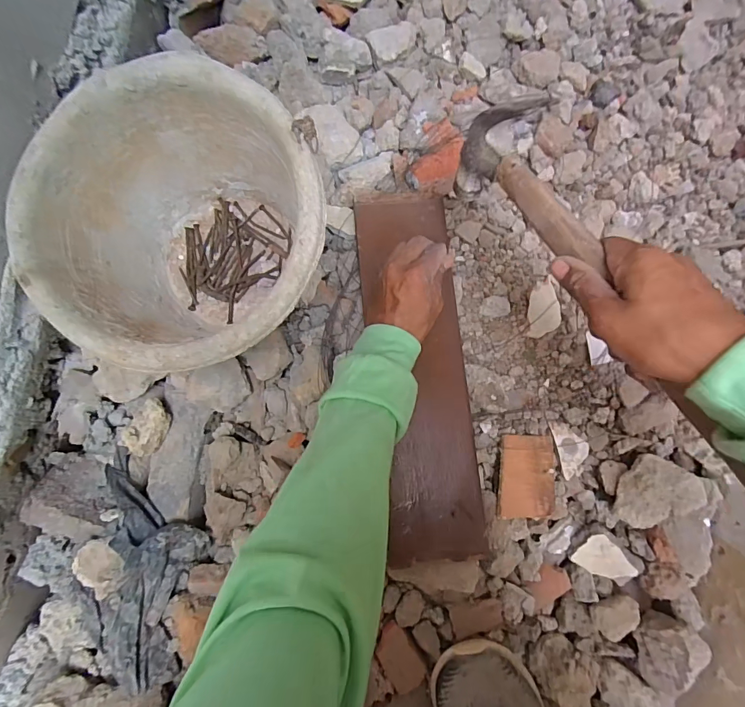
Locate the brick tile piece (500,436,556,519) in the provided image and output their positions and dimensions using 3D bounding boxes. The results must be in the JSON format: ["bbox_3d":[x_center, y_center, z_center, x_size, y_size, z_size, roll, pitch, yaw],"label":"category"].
[{"bbox_3d":[0.174,0.138,0.458,0.063,0.019,0.088,8,82,-3],"label":"brick tile piece"}]

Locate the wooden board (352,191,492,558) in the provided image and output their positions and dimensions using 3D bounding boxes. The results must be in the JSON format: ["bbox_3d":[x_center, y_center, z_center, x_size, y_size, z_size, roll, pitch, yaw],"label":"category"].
[{"bbox_3d":[0.053,0.018,0.449,0.106,0.030,0.399,-7,84,-2],"label":"wooden board"}]

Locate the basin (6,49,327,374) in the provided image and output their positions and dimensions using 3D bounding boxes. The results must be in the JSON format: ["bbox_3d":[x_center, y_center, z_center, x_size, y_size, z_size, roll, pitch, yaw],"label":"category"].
[{"bbox_3d":[-0.164,-0.100,0.399,0.238,0.184,0.234,0,83,-4],"label":"basin"}]

